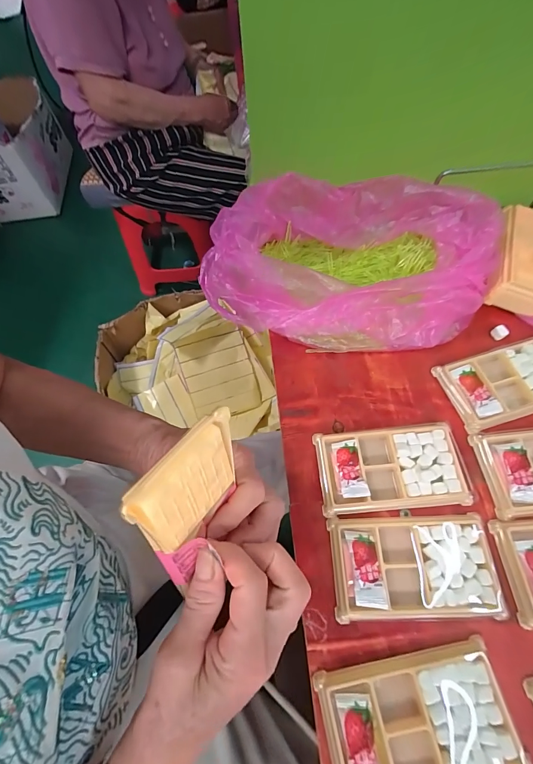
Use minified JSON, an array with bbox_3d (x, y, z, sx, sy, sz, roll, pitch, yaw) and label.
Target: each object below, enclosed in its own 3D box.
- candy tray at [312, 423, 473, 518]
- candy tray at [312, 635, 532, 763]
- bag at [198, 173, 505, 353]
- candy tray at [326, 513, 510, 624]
[{"bbox_3d":[0.121,0.084,0.331,0.136,0.013,0.078,-6,63,1],"label":"candy tray"},{"bbox_3d":[0.110,0.252,0.250,0.133,0.012,0.076,-12,63,-2],"label":"candy tray"},{"bbox_3d":[0.089,-0.135,0.393,0.339,0.099,0.175,-2,63,3],"label":"bag"},{"bbox_3d":[0.126,0.160,0.295,0.134,0.012,0.077,-3,63,3],"label":"candy tray"}]

